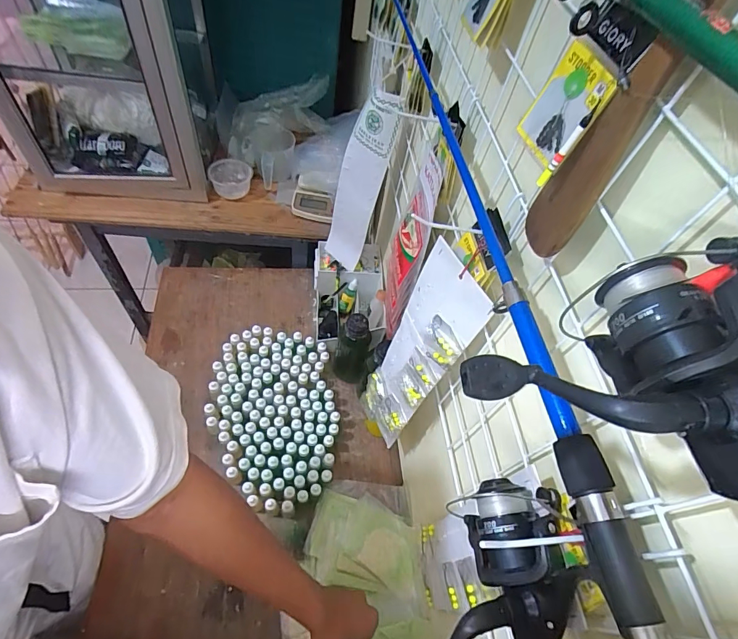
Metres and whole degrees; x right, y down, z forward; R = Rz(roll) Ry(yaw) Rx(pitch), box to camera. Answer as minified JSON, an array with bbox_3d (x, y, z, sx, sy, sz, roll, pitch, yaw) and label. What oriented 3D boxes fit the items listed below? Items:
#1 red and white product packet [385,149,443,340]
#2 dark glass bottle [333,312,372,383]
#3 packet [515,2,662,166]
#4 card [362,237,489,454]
[{"bbox_3d":[0.055,-0.100,0.606,0.016,0.299,0.125,1,53,-14],"label":"red and white product packet"},{"bbox_3d":[-0.034,0.055,0.803,0.062,0.189,0.068,3,56,-8],"label":"dark glass bottle"},{"bbox_3d":[0.123,-0.139,0.246,0.011,0.087,0.048,-4,64,-22],"label":"packet"},{"bbox_3d":[0.054,0.063,0.553,0.021,0.385,0.097,-14,61,-24],"label":"card"}]

